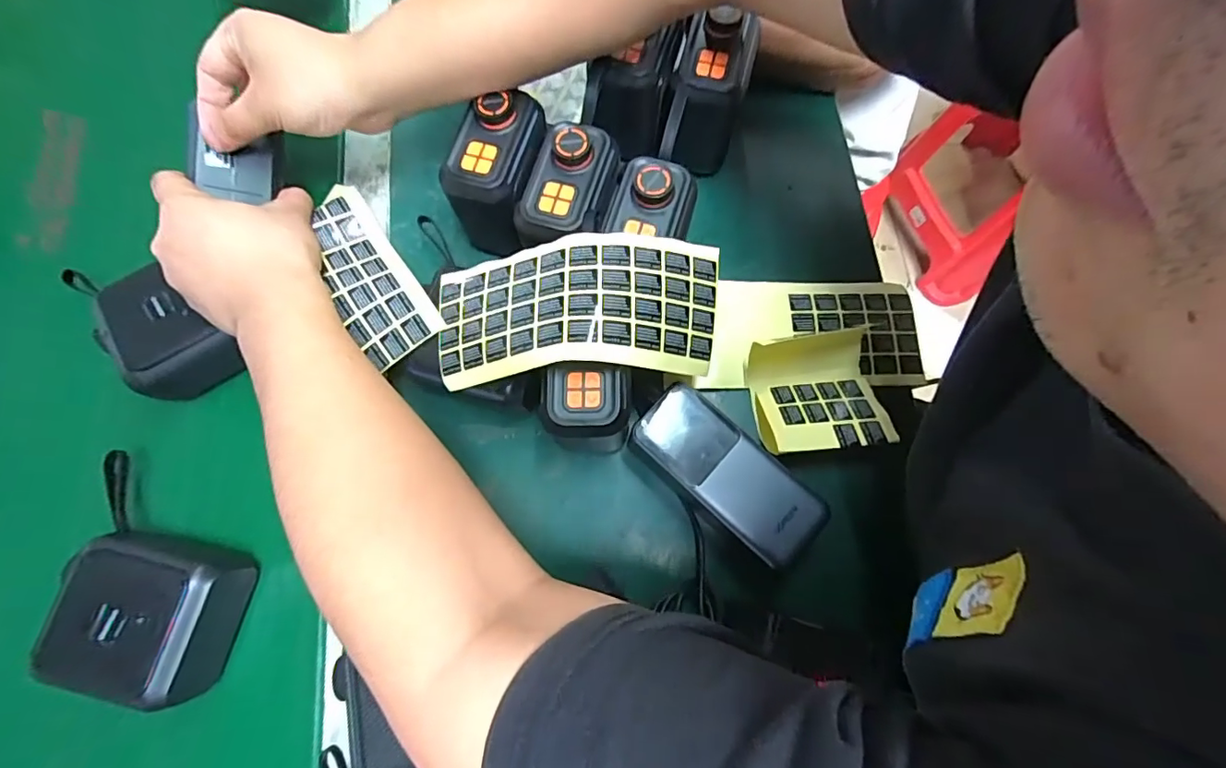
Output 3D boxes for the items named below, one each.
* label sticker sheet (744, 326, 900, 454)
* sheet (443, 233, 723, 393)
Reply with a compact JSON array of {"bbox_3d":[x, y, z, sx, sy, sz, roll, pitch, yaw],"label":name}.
[{"bbox_3d":[0.147,0.004,0.381,0.089,0.025,0.089,-4,77,0],"label":"label sticker sheet"},{"bbox_3d":[-0.024,-0.046,0.329,0.183,0.045,0.087,-1,77,1],"label":"sheet"}]

